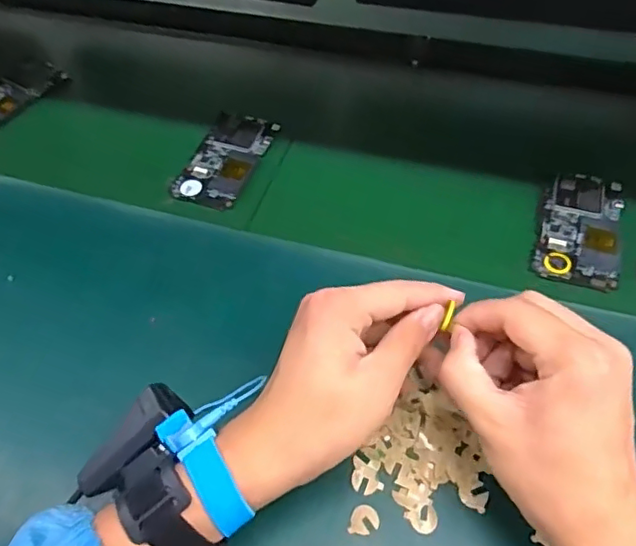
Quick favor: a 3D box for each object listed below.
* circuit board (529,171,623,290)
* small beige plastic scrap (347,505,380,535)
[{"bbox_3d":[0.224,-0.040,0.485,0.063,0.007,0.121,14,59,13],"label":"circuit board"},{"bbox_3d":[0.029,0.153,0.353,0.017,0.004,0.018,13,59,12],"label":"small beige plastic scrap"}]

